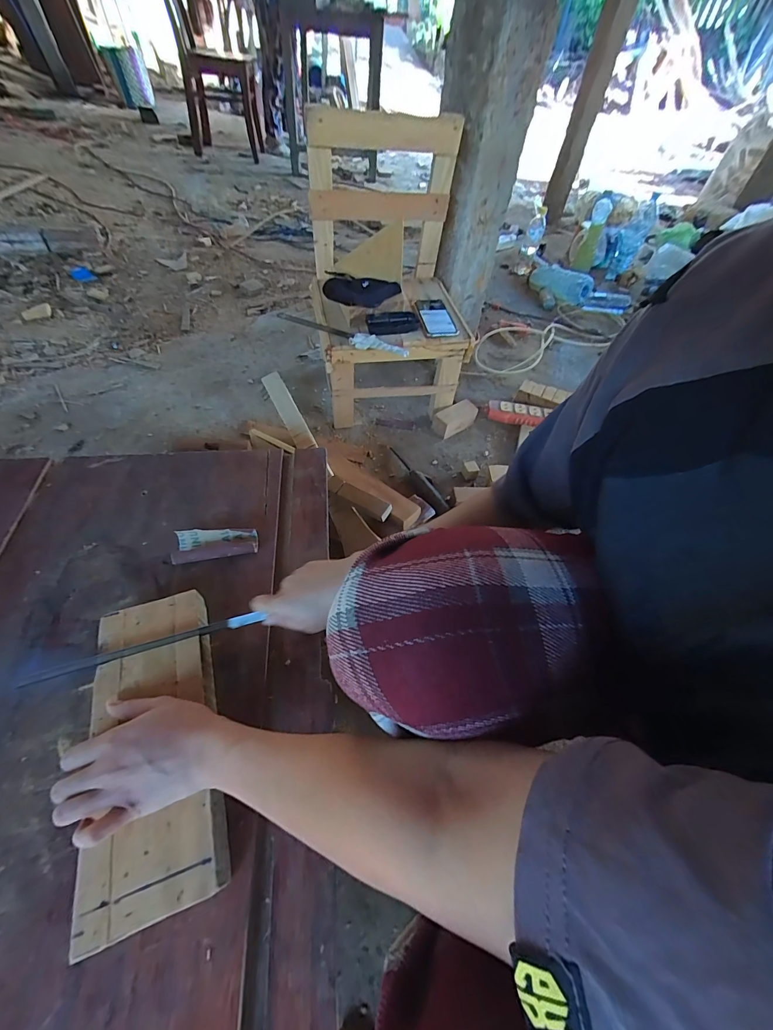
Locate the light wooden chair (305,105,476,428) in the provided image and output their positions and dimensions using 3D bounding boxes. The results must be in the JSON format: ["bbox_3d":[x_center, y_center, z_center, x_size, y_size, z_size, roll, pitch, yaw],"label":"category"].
[{"bbox_3d":[0.012,-0.511,0.832,0.324,0.473,0.352,-5,54,-9],"label":"light wooden chair"}]

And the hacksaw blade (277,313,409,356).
[{"bbox_3d":[-0.102,-0.382,0.788,0.311,0.029,0.039,23,54,12],"label":"hacksaw blade"}]

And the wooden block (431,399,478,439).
[{"bbox_3d":[0.179,-0.250,0.964,0.128,0.058,0.054,-30,61,-25],"label":"wooden block"}]

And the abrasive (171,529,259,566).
[{"bbox_3d":[-0.230,0.041,0.508,0.105,0.020,0.041,-3,53,-8],"label":"abrasive"}]

